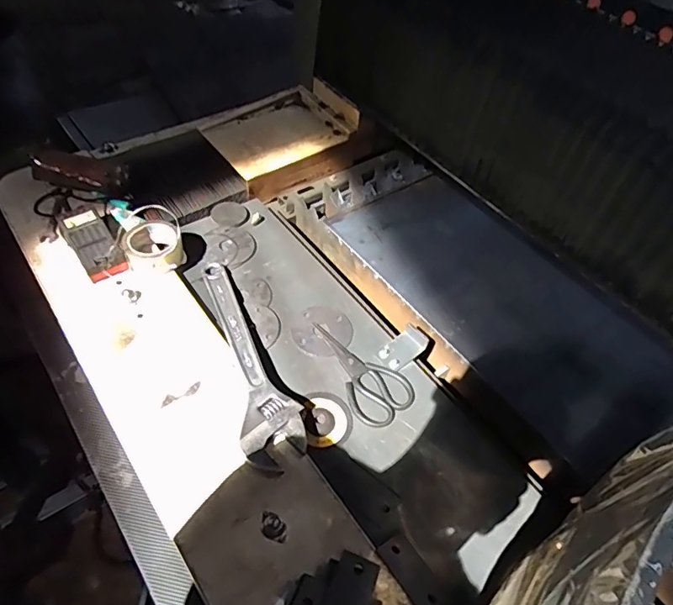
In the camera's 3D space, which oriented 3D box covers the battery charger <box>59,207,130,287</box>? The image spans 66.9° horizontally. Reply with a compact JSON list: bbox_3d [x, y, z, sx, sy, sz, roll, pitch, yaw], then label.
[{"bbox_3d":[-0.452,-0.110,0.939,0.070,0.056,0.163,-28,59,-25],"label":"battery charger"}]

